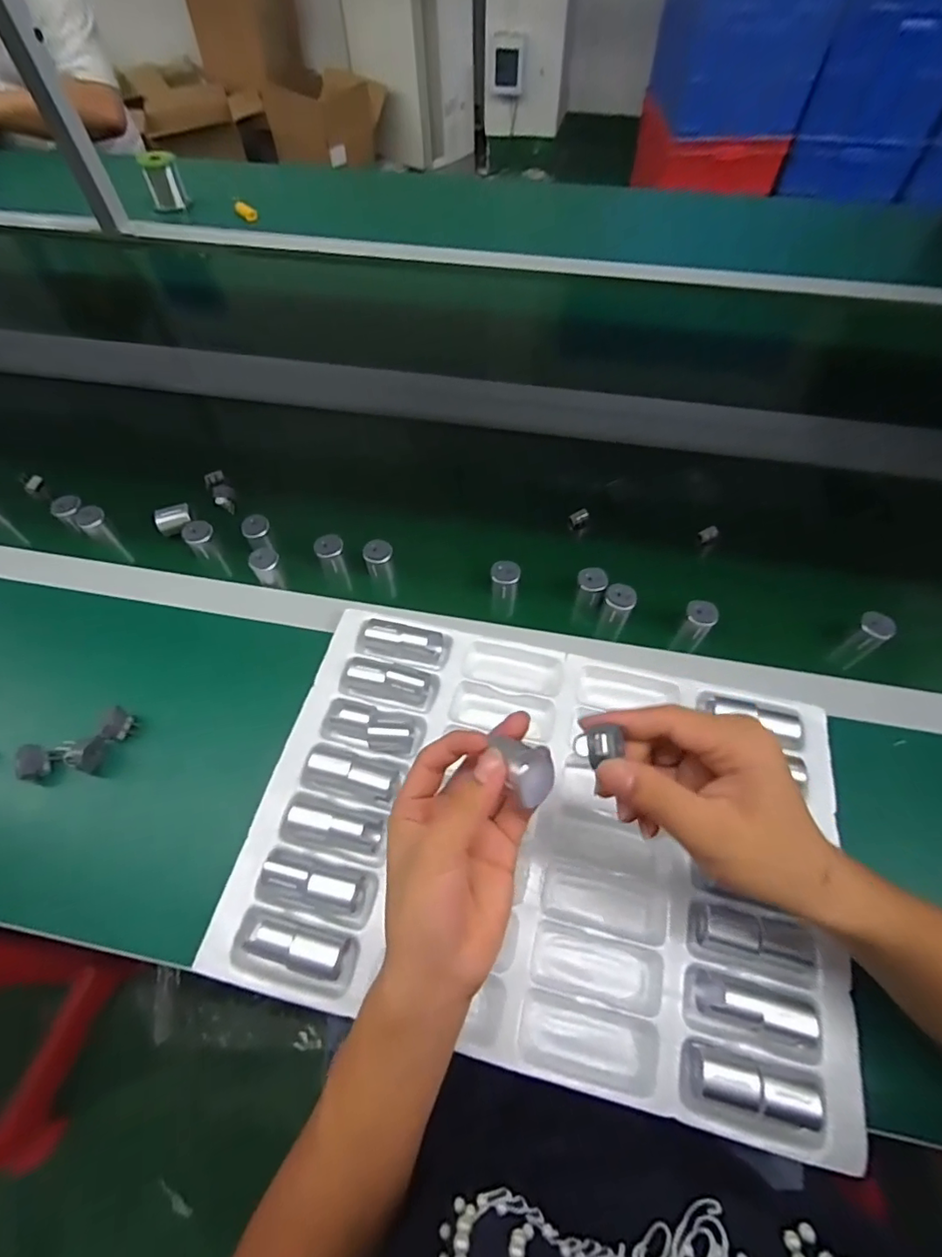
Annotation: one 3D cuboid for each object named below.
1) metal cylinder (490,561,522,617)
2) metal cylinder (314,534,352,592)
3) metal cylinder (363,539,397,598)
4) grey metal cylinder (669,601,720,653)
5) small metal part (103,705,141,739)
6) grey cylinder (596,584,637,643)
[{"bbox_3d":[0.035,-0.042,0.568,0.029,0.069,0.027,6,64,2],"label":"metal cylinder"},{"bbox_3d":[-0.151,-0.071,0.595,0.029,0.069,0.030,-20,66,-10],"label":"metal cylinder"},{"bbox_3d":[-0.099,-0.064,0.594,0.030,0.084,0.023,-15,65,-8],"label":"metal cylinder"},{"bbox_3d":[0.228,-0.002,0.548,0.030,0.071,0.027,33,68,15],"label":"grey metal cylinder"},{"bbox_3d":[-0.319,0.089,0.485,0.012,0.023,0.027,17,65,8],"label":"small metal part"},{"bbox_3d":[0.150,-0.017,0.555,0.030,0.068,0.030,24,66,11],"label":"grey cylinder"}]

